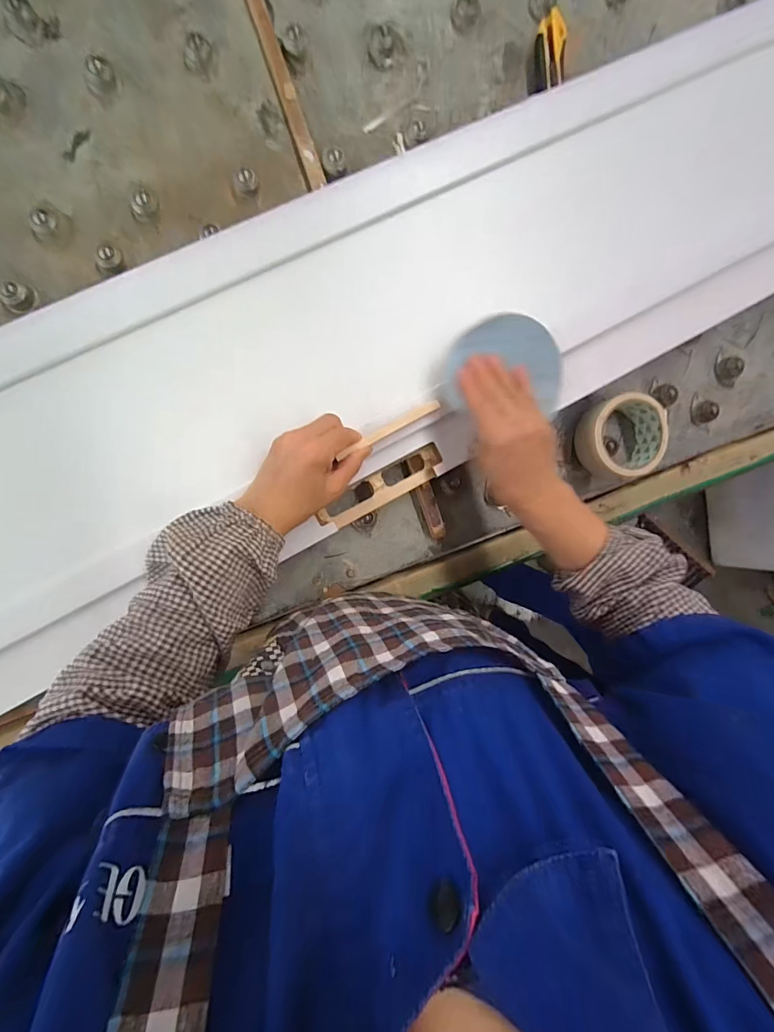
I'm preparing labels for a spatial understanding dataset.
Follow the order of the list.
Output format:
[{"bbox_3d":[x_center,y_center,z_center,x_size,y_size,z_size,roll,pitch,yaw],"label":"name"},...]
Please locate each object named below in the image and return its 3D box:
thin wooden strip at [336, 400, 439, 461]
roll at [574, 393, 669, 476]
[{"bbox_3d":[0.005,-0.084,0.392,0.106,0.008,0.008,-31,96,-10],"label":"thin wooden strip"},{"bbox_3d":[0.274,-0.093,0.480,0.086,0.047,0.090,0,92,-10],"label":"roll"}]

